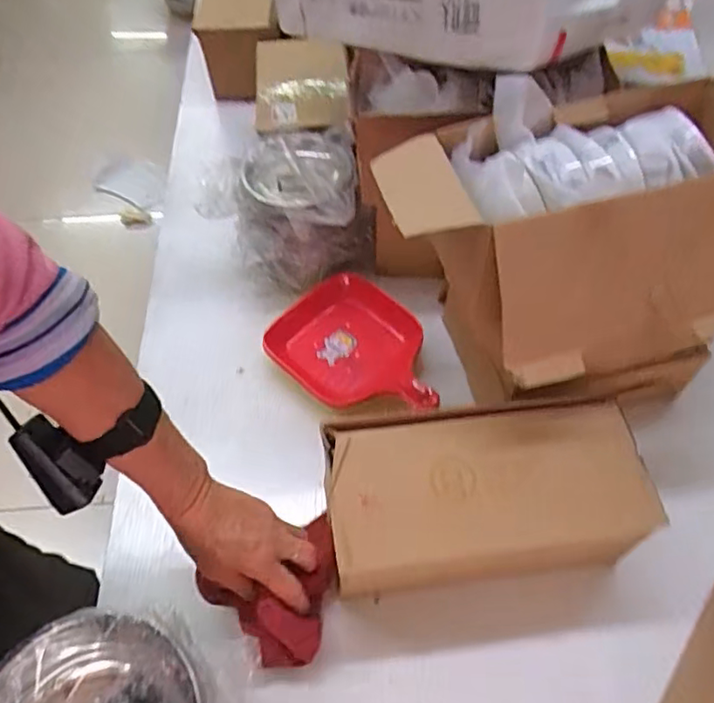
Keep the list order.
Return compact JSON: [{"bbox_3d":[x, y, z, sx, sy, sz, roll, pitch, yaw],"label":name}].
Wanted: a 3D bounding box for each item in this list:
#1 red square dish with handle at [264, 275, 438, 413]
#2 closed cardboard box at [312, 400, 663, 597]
[{"bbox_3d":[0.006,0.002,0.680,0.210,0.030,0.152,38,64,26],"label":"red square dish with handle"},{"bbox_3d":[0.112,0.143,0.550,0.263,0.131,0.133,-5,56,-2],"label":"closed cardboard box"}]

